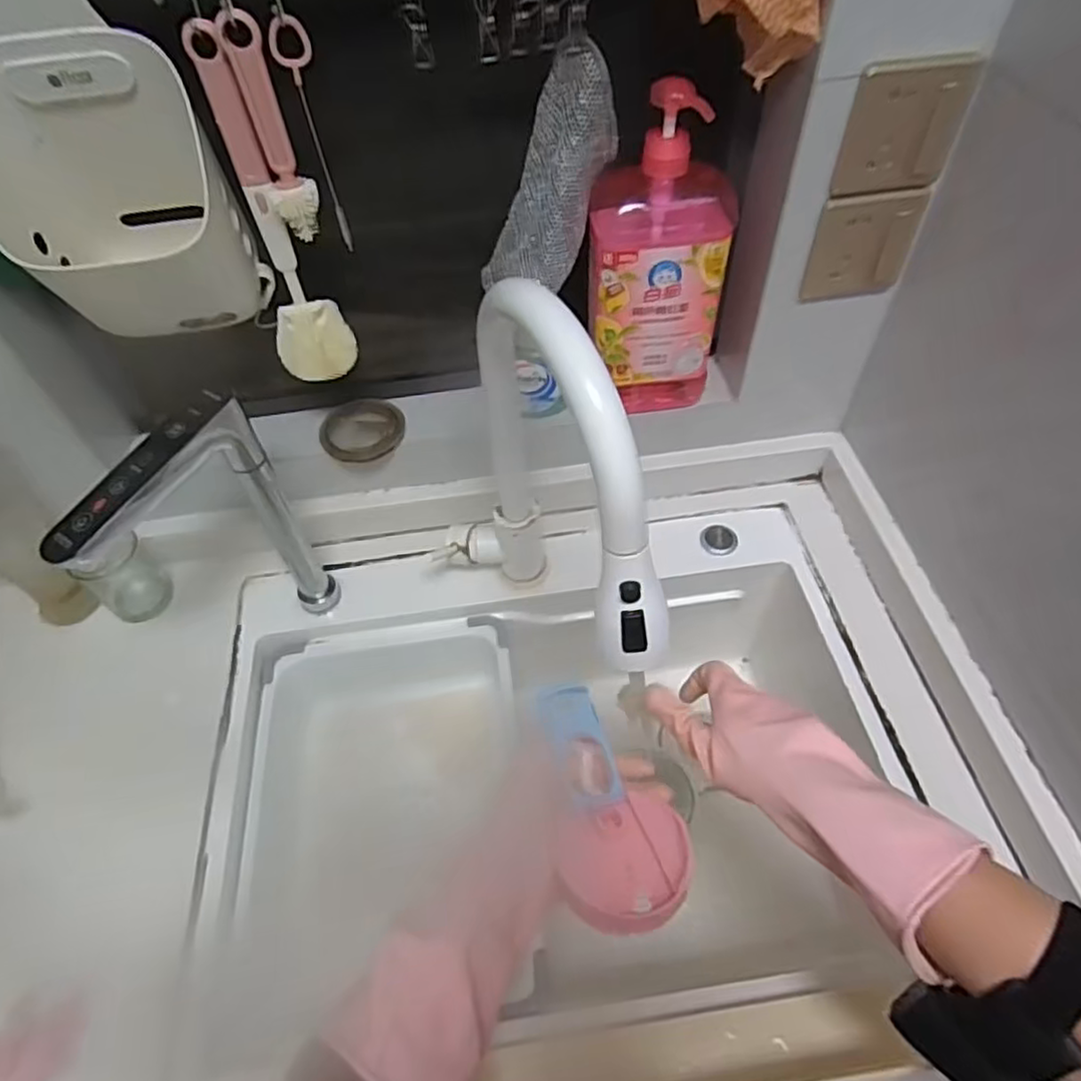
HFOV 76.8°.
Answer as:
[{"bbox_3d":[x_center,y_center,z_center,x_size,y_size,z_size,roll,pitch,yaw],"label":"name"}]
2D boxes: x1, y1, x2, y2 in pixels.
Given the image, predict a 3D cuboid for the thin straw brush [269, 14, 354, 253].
[{"bbox_3d":[-0.154,-0.275,0.476,0.023,0.150,0.011,-8,53,-3],"label":"thin straw brush"}]

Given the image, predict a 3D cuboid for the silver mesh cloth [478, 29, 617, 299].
[{"bbox_3d":[0.015,-0.282,0.548,0.060,0.194,0.078,-4,49,-30],"label":"silver mesh cloth"}]

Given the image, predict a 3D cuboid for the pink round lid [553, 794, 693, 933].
[{"bbox_3d":[0.055,0.203,0.430,0.084,0.016,0.075,-16,53,-8],"label":"pink round lid"}]

